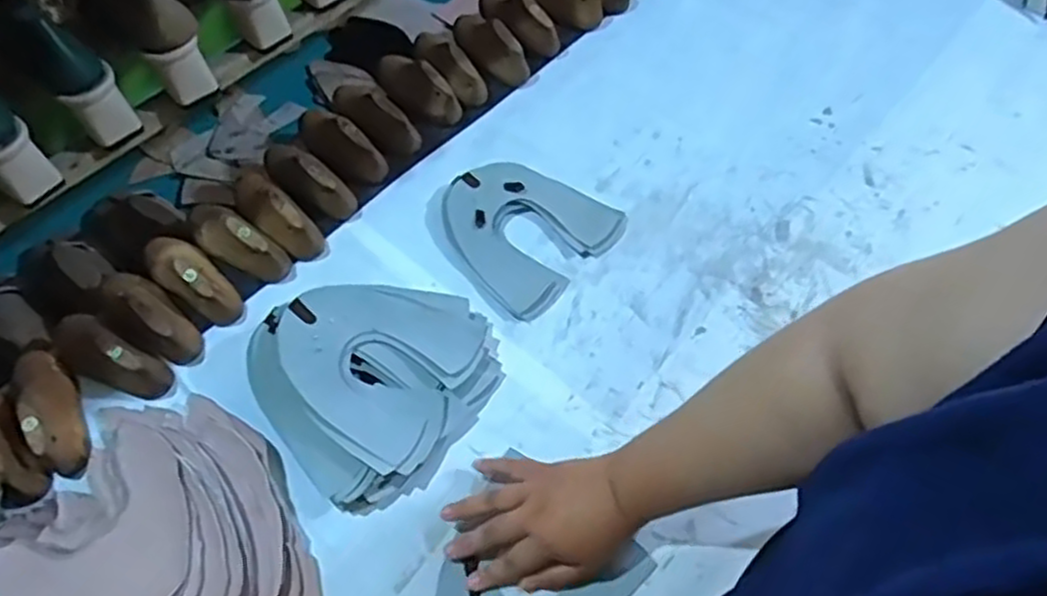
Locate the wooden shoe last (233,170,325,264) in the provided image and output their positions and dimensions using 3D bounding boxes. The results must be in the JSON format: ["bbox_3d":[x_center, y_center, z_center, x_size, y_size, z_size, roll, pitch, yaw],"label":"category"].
[{"bbox_3d":[-0.269,-0.095,0.780,0.132,0.053,0.048,37,67,21],"label":"wooden shoe last"}]

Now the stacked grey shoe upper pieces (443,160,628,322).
[{"bbox_3d":[-0.001,-0.081,0.775,0.166,0.028,0.163,39,68,22],"label":"stacked grey shoe upper pieces"}]

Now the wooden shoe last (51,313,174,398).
[{"bbox_3d":[-0.405,0.053,0.701,0.129,0.049,0.051,27,64,17],"label":"wooden shoe last"}]

